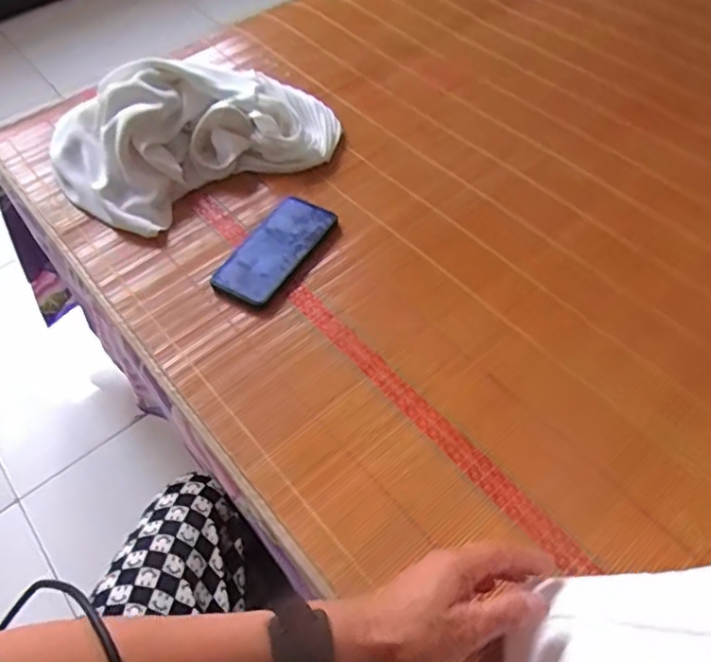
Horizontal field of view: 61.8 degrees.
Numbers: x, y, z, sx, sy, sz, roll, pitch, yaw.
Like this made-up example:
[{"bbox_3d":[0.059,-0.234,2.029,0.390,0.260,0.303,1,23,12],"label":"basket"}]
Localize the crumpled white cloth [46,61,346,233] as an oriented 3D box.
[{"bbox_3d":[-0.210,-0.270,0.777,0.358,0.096,0.234,-29,57,-16],"label":"crumpled white cloth"}]

